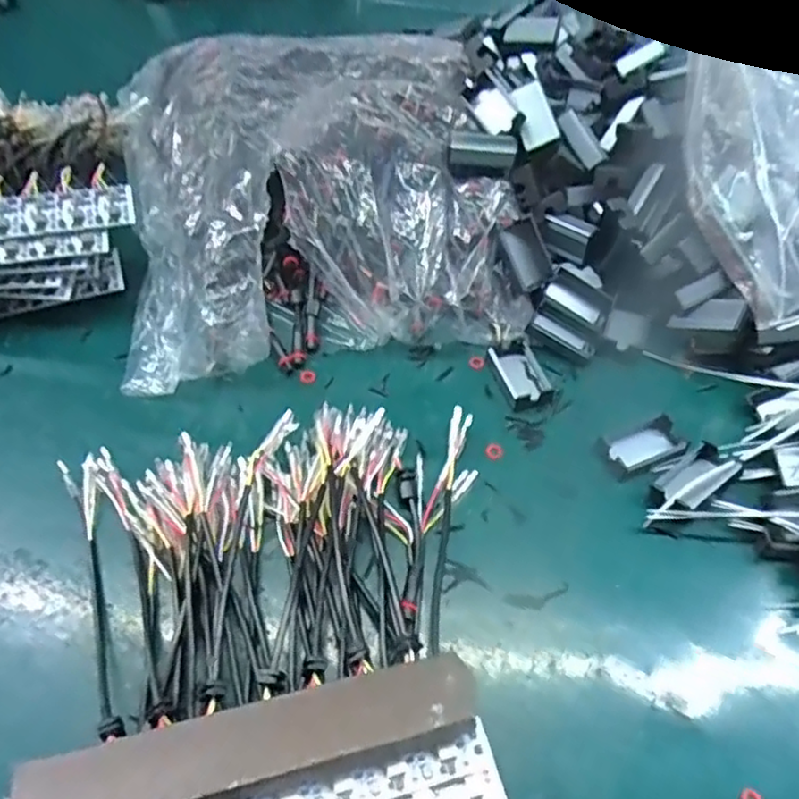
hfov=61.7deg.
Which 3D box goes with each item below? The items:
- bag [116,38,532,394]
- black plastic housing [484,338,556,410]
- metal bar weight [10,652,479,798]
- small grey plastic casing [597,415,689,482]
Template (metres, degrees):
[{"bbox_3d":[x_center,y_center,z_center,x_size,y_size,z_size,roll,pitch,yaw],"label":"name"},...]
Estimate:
[{"bbox_3d":[-0.072,-0.172,0.524,0.288,0.106,0.292,-9,55,-9],"label":"bag"},{"bbox_3d":[0.087,-0.020,0.480,0.034,0.015,0.054,-17,57,-14],"label":"black plastic housing"},{"bbox_3d":[-0.064,0.152,0.296,0.200,0.011,0.034,-11,56,-10],"label":"metal bar weight"},{"bbox_3d":[0.161,0.032,0.442,0.058,0.011,0.030,-21,58,-17],"label":"small grey plastic casing"}]

